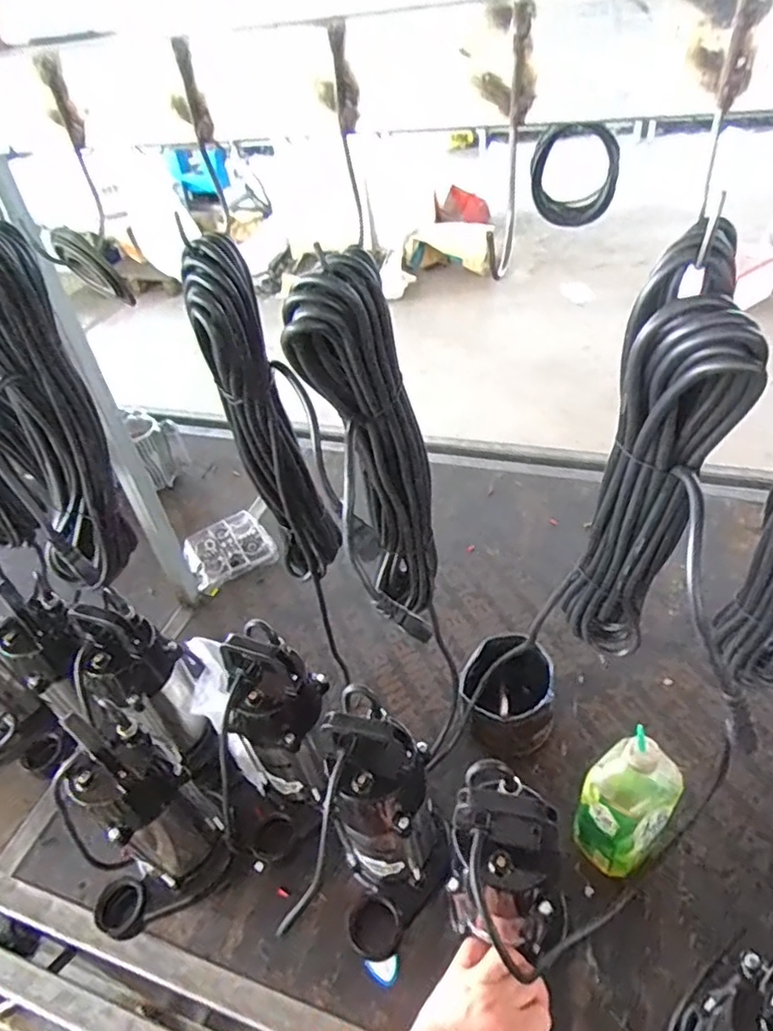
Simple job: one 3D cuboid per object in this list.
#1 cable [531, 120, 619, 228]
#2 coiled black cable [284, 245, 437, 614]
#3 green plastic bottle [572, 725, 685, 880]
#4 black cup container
[{"bbox_3d":[0.189,-0.339,0.622,0.082,0.089,0.031,10,45,18],"label":"cable"},{"bbox_3d":[-0.021,-0.041,0.500,0.094,0.334,0.060,-29,48,-14],"label":"coiled black cable"},{"bbox_3d":[0.252,0.309,0.663,0.087,0.217,0.092,27,52,32],"label":"green plastic bottle"},{"bbox_3d":[0.165,0.246,0.833,0.119,0.102,0.143,0,42,8],"label":"black cup container"}]

